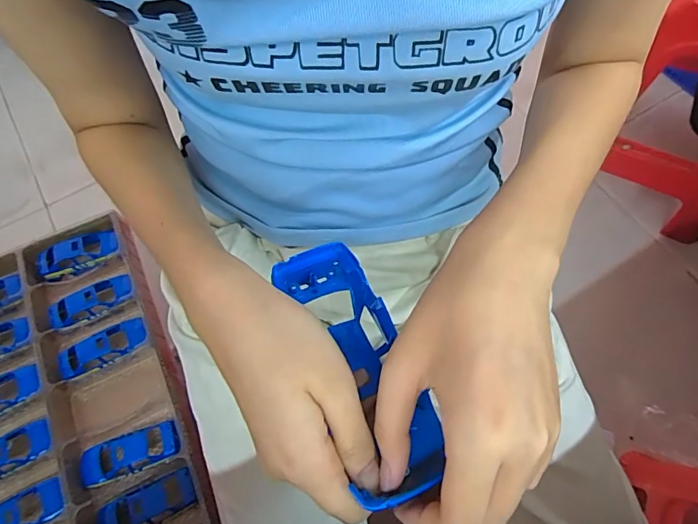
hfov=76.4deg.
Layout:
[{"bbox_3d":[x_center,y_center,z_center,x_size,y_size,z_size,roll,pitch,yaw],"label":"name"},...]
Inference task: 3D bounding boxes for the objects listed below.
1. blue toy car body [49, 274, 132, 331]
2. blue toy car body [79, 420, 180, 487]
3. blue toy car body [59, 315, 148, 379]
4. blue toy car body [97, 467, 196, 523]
[{"bbox_3d":[-0.389,0.058,0.672,0.125,0.030,0.053,-25,67,-9],"label":"blue toy car body"},{"bbox_3d":[-0.287,0.249,0.581,0.129,0.025,0.050,-20,66,-7],"label":"blue toy car body"},{"bbox_3d":[-0.355,0.124,0.642,0.123,0.022,0.050,-25,67,-9],"label":"blue toy car body"},{"bbox_3d":[-0.259,0.308,0.558,0.139,0.032,0.044,-29,70,4],"label":"blue toy car body"}]

